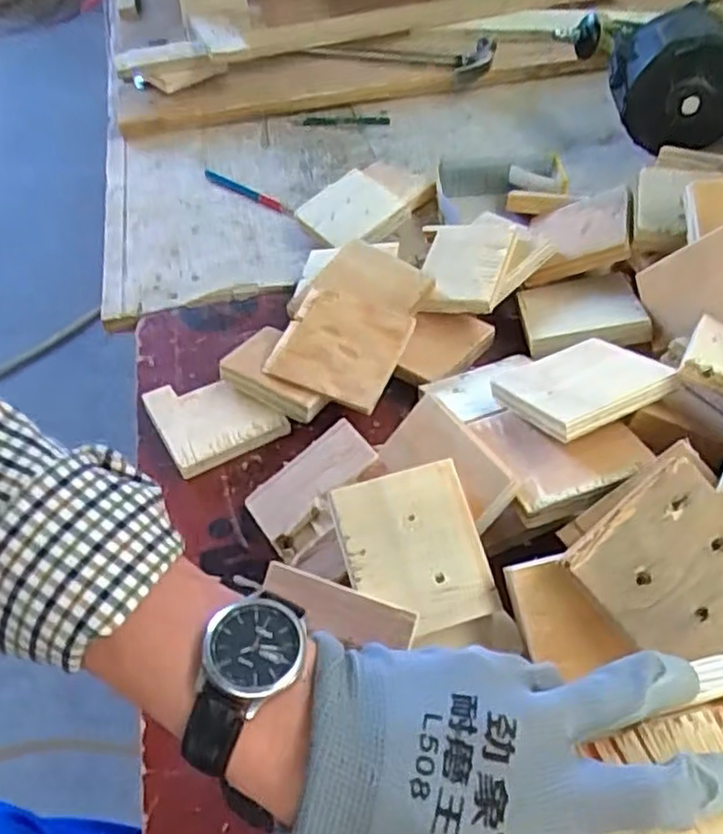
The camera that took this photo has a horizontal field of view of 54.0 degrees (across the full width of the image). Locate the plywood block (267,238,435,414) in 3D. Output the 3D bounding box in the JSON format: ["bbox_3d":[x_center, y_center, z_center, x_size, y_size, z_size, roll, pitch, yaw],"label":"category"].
[{"bbox_3d":[-0.006,-0.078,0.556,0.090,0.017,0.151,18,62,17],"label":"plywood block"}]

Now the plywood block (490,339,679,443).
[{"bbox_3d":[0.146,-0.021,0.475,0.095,0.016,0.086,-21,28,-14],"label":"plywood block"}]

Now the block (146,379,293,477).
[{"bbox_3d":[-0.114,-0.002,0.537,0.082,0.018,0.085,-29,54,-21],"label":"block"}]

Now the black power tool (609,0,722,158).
[{"bbox_3d":[0.392,-0.367,0.785,0.229,0.131,0.102,-6,50,-3],"label":"black power tool"}]

